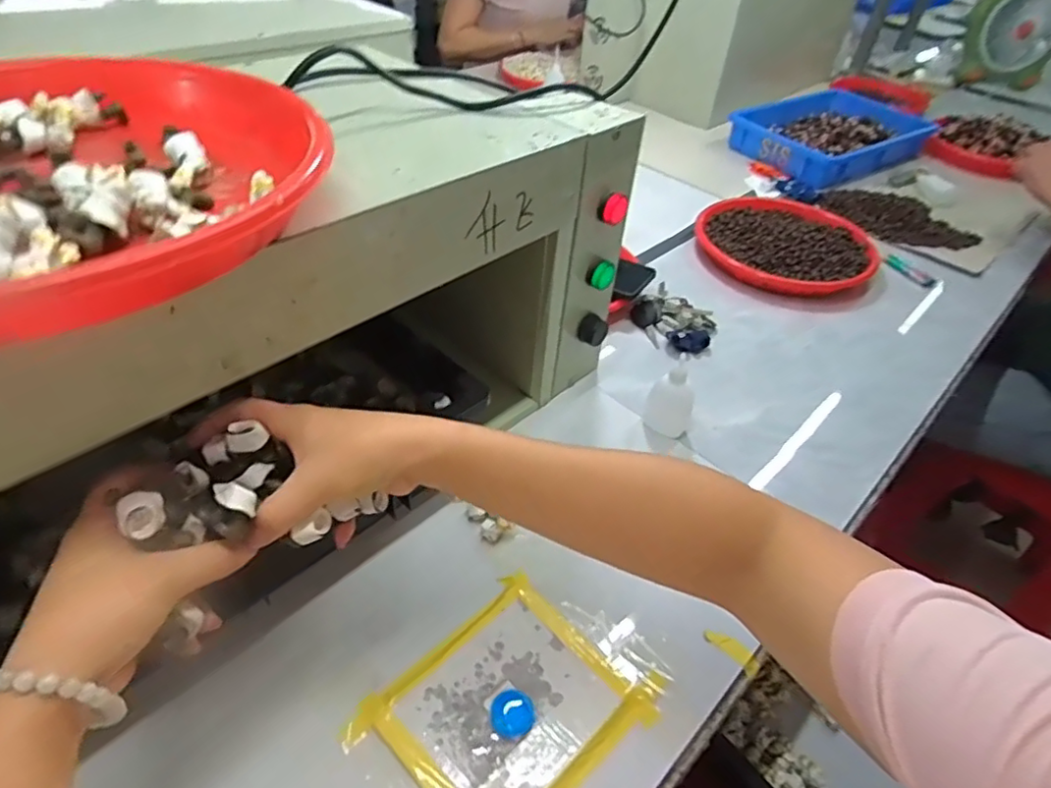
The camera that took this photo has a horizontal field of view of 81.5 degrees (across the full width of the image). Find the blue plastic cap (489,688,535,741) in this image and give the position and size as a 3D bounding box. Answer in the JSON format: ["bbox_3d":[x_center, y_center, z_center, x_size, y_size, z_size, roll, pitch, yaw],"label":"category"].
[{"bbox_3d":[-0.009,0.217,0.415,0.030,0.006,0.029,3,44,-3],"label":"blue plastic cap"}]

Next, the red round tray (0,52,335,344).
[{"bbox_3d":[-0.264,-0.117,0.330,0.261,0.045,0.261,3,44,-3],"label":"red round tray"}]

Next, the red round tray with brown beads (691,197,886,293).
[{"bbox_3d":[0.382,-0.227,0.905,0.246,0.043,0.235,3,44,-3],"label":"red round tray with brown beads"}]

